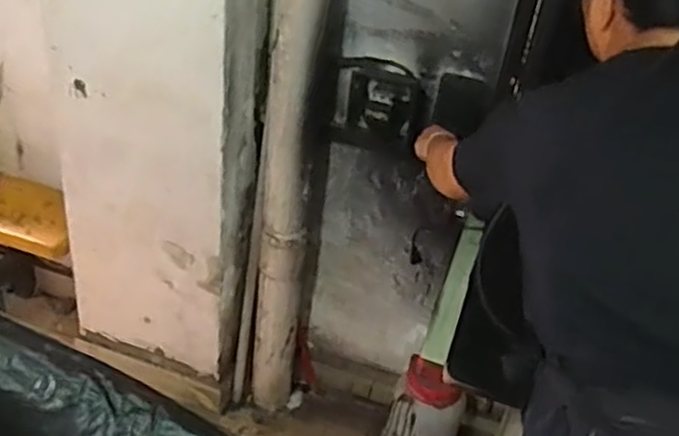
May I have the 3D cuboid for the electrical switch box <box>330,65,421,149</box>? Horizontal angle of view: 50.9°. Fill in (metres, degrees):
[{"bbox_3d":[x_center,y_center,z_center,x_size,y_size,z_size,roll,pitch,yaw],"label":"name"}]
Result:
[{"bbox_3d":[0.077,-0.234,1.516,0.178,0.158,0.044,17,35,13],"label":"electrical switch box"}]

